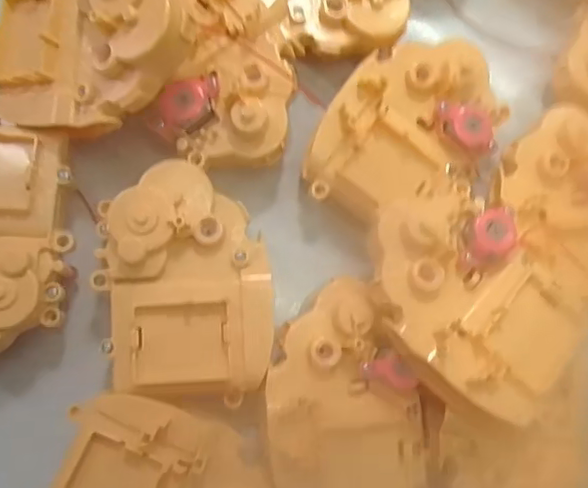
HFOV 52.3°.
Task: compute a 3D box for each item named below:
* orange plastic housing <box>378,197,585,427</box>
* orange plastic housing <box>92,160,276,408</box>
[{"bbox_3d":[0.072,0.024,0.251,0.093,0.033,0.067,44,81,1],"label":"orange plastic housing"},{"bbox_3d":[-0.046,0.017,0.265,0.070,0.042,0.095,-2,83,-6],"label":"orange plastic housing"}]

